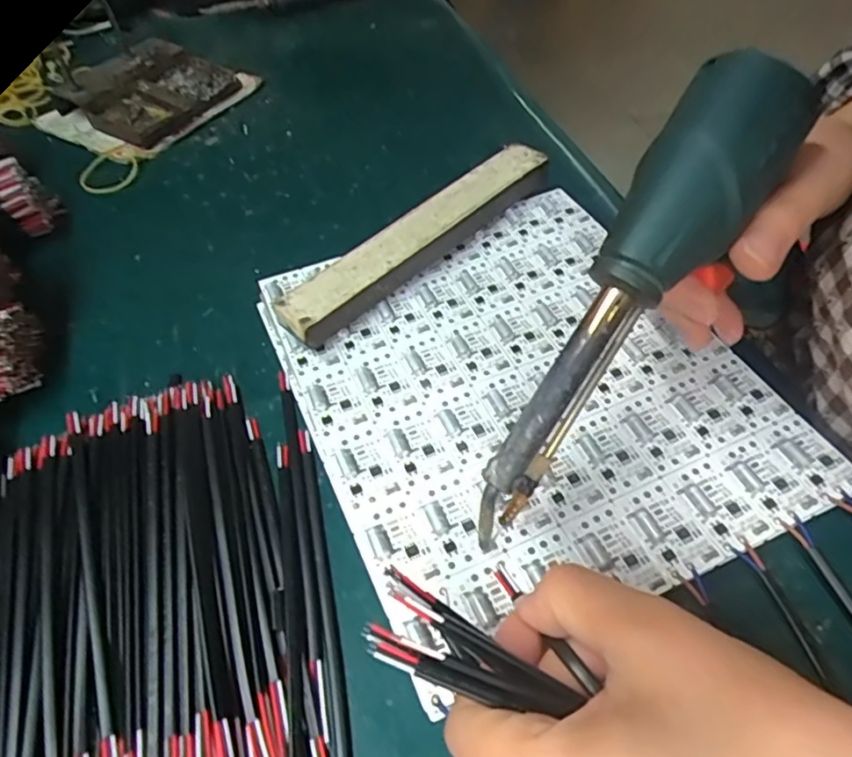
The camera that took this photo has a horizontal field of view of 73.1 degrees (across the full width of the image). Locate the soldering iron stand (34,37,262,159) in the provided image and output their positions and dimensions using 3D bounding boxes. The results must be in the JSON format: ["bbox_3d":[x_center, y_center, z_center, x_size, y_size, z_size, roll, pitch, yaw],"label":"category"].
[{"bbox_3d":[-0.242,-0.246,0.496,0.131,0.033,0.139,22,51,21],"label":"soldering iron stand"}]

